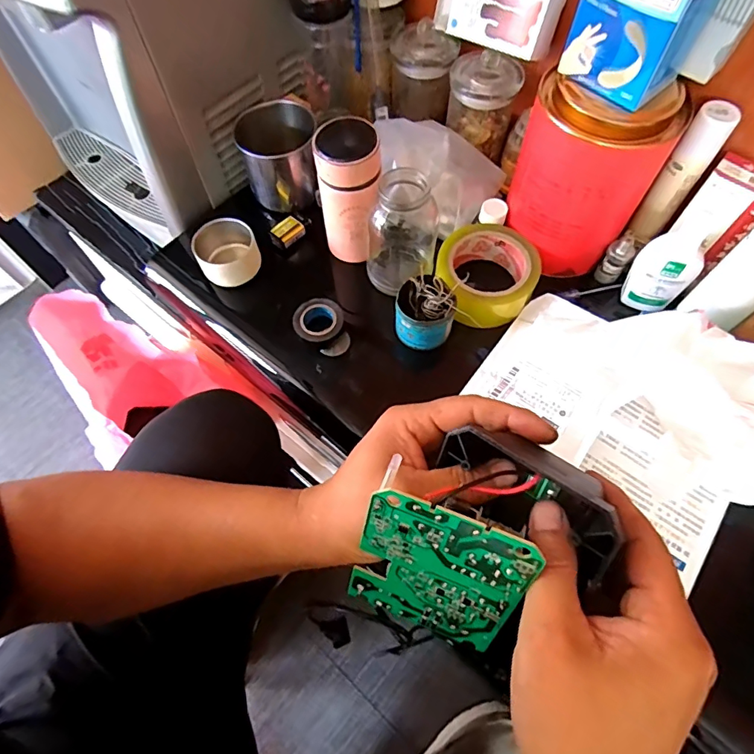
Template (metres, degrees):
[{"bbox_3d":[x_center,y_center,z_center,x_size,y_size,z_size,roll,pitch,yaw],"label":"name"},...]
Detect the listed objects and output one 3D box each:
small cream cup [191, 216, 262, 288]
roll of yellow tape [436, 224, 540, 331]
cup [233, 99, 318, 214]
[{"bbox_3d":[-0.167,-0.136,0.533,0.064,0.052,0.062,0,63,0],"label":"small cream cup"},{"bbox_3d":[0.112,-0.104,0.500,0.105,0.047,0.124,19,65,10],"label":"roll of yellow tape"},{"bbox_3d":[-0.113,-0.259,0.559,0.091,0.093,0.076,-8,63,-4],"label":"cup"}]

